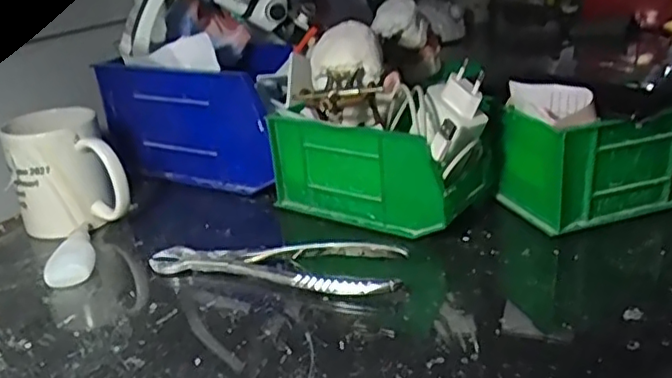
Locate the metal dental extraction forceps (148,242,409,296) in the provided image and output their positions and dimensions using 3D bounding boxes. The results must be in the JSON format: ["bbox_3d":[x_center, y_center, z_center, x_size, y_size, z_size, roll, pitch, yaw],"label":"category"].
[{"bbox_3d":[-0.049,0.054,0.474,0.195,0.023,0.040,3,24,17],"label":"metal dental extraction forceps"}]

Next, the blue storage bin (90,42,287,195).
[{"bbox_3d":[-0.117,-0.076,0.665,0.216,0.122,0.120,10,27,29],"label":"blue storage bin"}]

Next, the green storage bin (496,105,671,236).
[{"bbox_3d":[0.231,-0.026,0.527,0.169,0.087,0.080,-10,24,-13],"label":"green storage bin"}]

